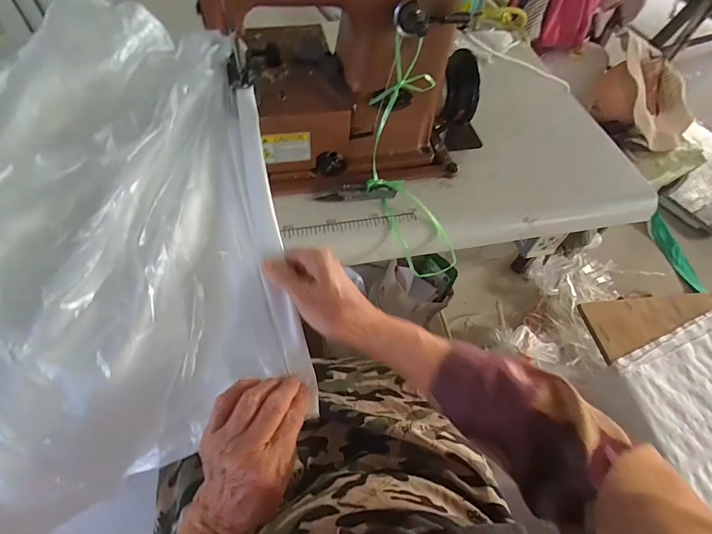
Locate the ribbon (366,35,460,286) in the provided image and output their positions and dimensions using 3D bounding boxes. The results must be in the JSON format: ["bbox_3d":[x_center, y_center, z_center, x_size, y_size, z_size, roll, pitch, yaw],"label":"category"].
[{"bbox_3d":[0.058,-0.119,0.448,0.082,0.254,0.107,-10,22,-10],"label":"ribbon"}]

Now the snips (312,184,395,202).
[{"bbox_3d":[0.001,-0.094,0.476,0.096,0.012,0.023,-5,58,-7],"label":"snips"}]

